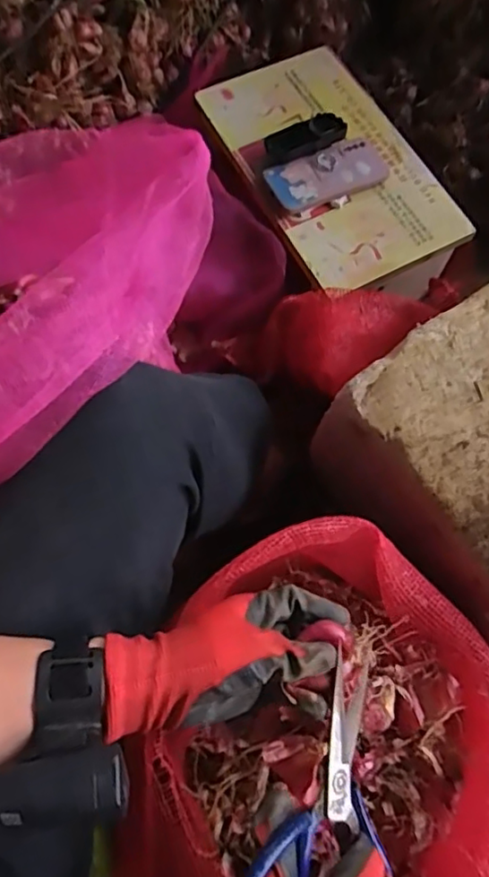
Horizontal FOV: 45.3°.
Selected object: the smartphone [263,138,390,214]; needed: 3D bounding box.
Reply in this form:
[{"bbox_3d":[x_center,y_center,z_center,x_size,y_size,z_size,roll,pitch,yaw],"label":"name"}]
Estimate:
[{"bbox_3d":[0.119,-0.358,0.794,0.168,0.015,0.073,-25,85,-14],"label":"smartphone"}]

